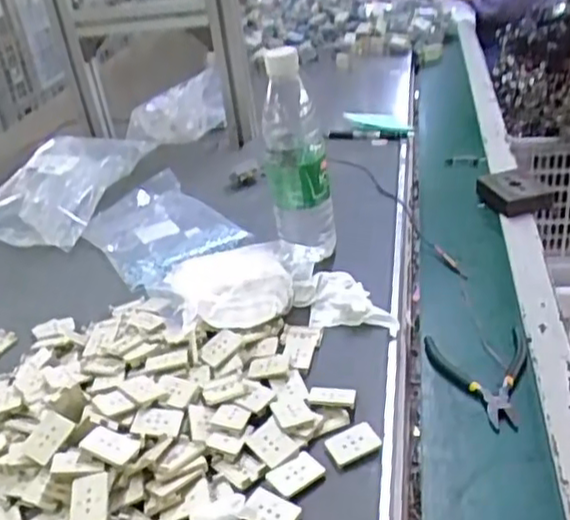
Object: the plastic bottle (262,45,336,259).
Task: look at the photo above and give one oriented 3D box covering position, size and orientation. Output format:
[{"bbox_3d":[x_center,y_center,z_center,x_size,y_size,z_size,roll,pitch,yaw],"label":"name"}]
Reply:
[{"bbox_3d":[0.013,-0.103,0.707,0.064,0.218,0.076,-7,30,1],"label":"plastic bottle"}]

